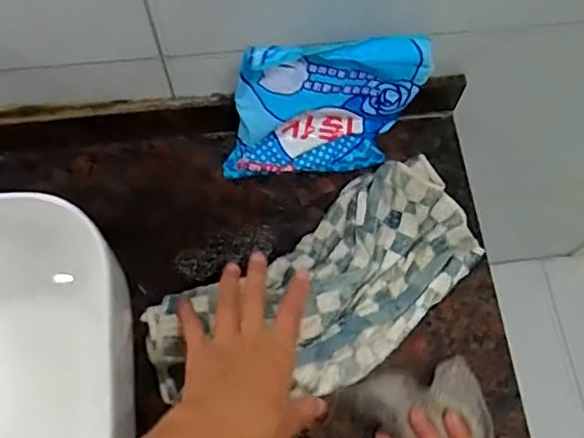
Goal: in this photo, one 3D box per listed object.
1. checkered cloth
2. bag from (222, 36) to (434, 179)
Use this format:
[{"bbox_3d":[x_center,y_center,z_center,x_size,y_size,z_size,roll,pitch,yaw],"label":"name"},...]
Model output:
[{"bbox_3d":[0.030,0.069,0.532,0.319,0.034,0.148,-33,74,-13],"label":"checkered cloth"},{"bbox_3d":[0.024,-0.100,0.524,0.180,0.163,0.047,-3,70,-3],"label":"bag"}]

